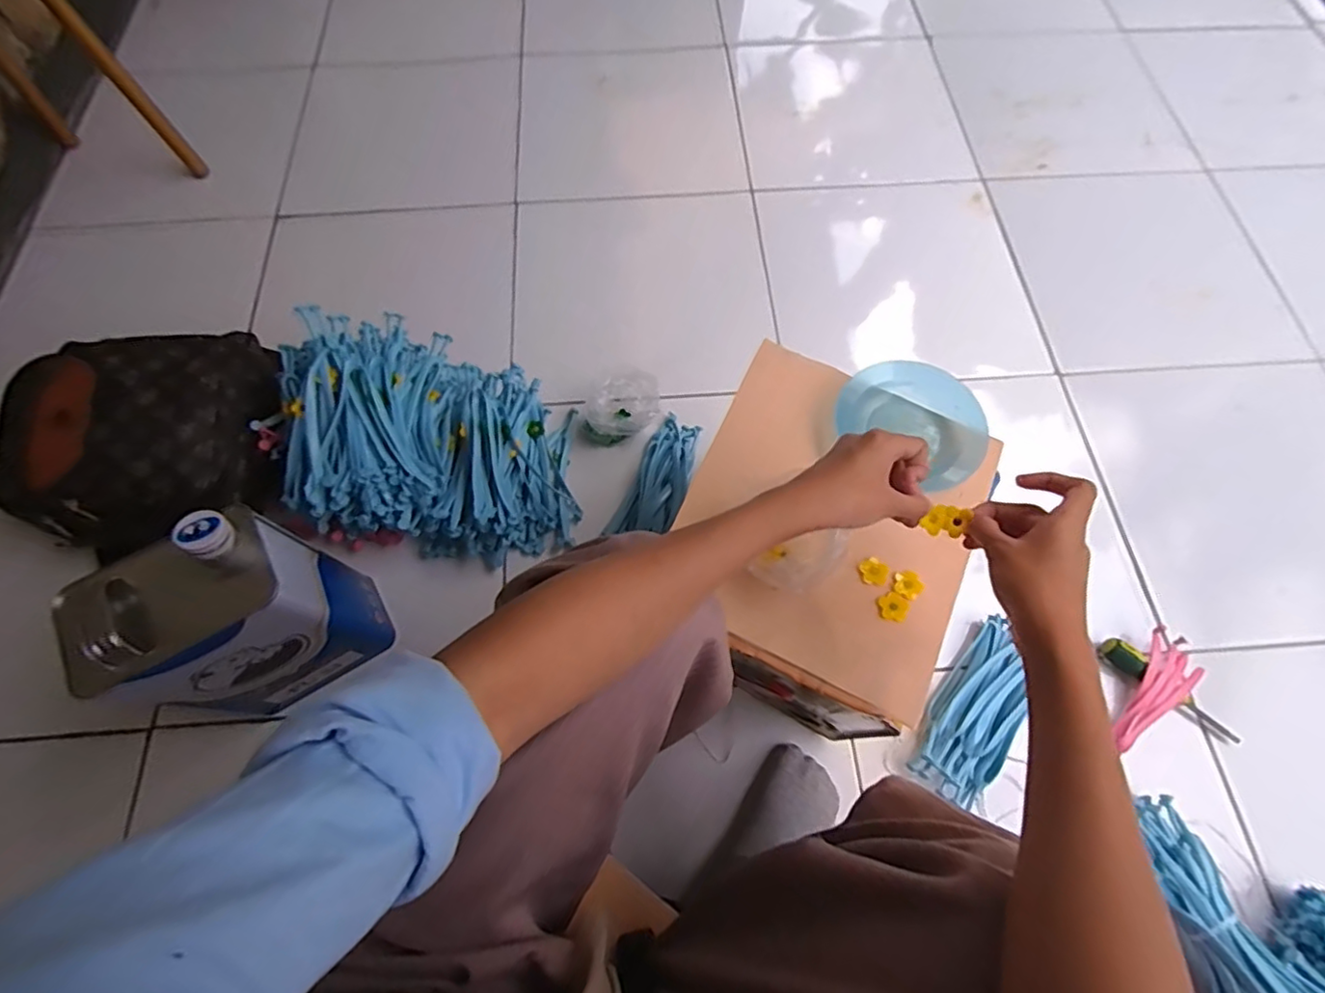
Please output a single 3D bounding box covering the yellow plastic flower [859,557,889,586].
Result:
[{"bbox_3d":[0.178,0.062,0.503,0.022,0.004,0.023,9,67,4],"label":"yellow plastic flower"}]

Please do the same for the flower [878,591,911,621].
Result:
[{"bbox_3d":[0.190,0.091,0.492,0.023,0.004,0.023,0,67,0],"label":"flower"}]

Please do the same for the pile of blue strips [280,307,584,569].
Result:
[{"bbox_3d":[-0.292,-0.075,0.730,0.350,0.179,0.263,1,67,1],"label":"pile of blue strips"}]

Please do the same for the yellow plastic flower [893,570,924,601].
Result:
[{"bbox_3d":[0.205,0.073,0.498,0.024,0.004,0.024,29,70,12],"label":"yellow plastic flower"}]

